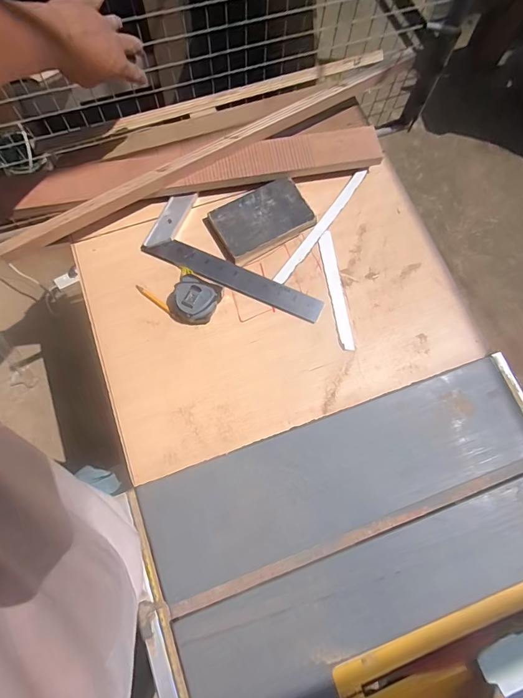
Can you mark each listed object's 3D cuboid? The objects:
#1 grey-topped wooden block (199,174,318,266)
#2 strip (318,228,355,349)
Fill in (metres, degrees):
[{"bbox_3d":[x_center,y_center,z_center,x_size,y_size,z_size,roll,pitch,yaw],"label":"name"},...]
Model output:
[{"bbox_3d":[-0.004,-0.208,0.617,0.158,0.027,0.101,-30,77,-8],"label":"grey-topped wooden block"},{"bbox_3d":[0.119,-0.095,0.599,0.023,0.004,0.198,-8,76,-5],"label":"strip"}]

